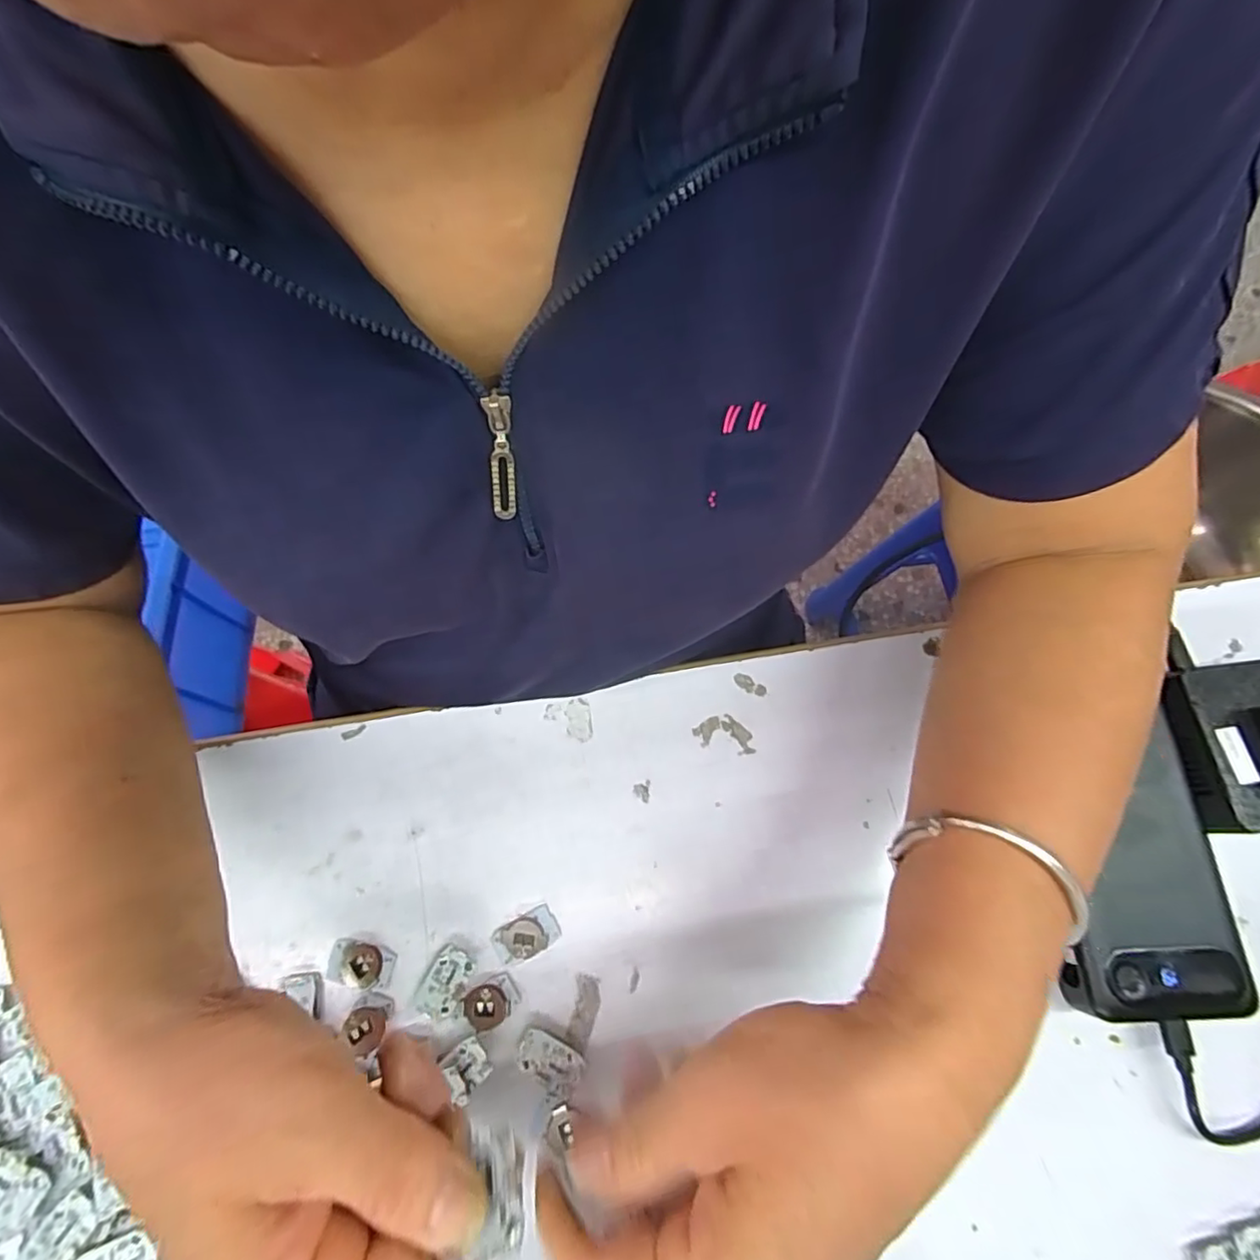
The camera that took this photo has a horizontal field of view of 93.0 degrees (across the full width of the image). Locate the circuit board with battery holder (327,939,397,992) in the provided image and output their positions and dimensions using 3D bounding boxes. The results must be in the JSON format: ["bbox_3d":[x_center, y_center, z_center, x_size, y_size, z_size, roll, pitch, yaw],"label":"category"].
[{"bbox_3d":[-0.127,0.158,0.280,0.031,0.005,0.020,5,72,1],"label":"circuit board with battery holder"}]

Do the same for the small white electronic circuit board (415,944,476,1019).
[{"bbox_3d":[-0.085,0.164,0.277,0.018,0.004,0.030,27,73,8],"label":"small white electronic circuit board"}]

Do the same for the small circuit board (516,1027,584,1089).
[{"bbox_3d":[-0.036,0.192,0.267,0.029,0.004,0.018,23,73,7],"label":"small circuit board"}]

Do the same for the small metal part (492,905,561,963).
[{"bbox_3d":[-0.050,0.145,0.283,0.030,0.005,0.018,-25,73,-8],"label":"small metal part"}]

